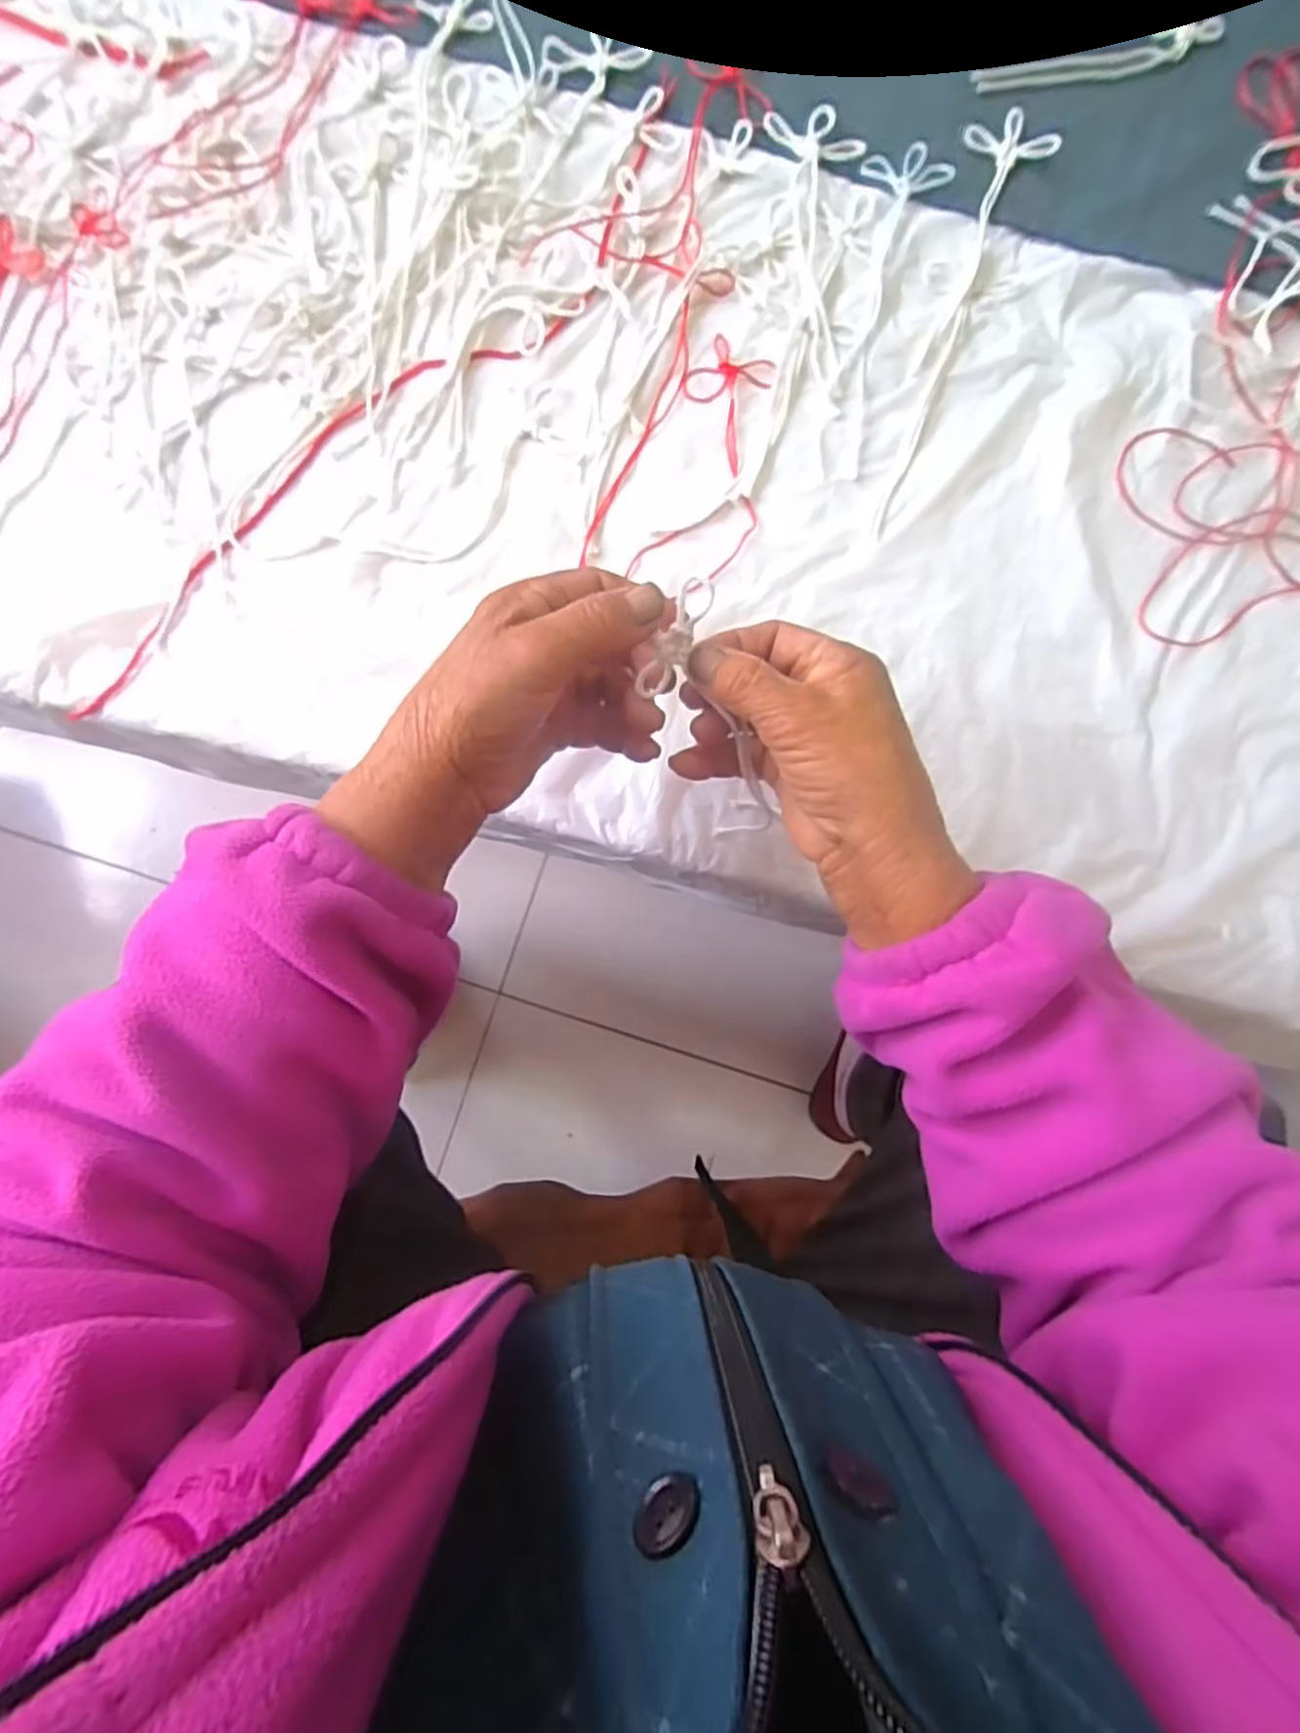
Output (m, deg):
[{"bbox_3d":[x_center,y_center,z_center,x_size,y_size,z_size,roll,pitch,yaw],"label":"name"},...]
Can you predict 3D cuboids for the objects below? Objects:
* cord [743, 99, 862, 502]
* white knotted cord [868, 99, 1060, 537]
[{"bbox_3d":[0.087,-0.323,0.416,0.051,0.005,0.232,4,86,-2],"label":"cord"},{"bbox_3d":[0.169,-0.316,0.419,0.048,0.008,0.272,22,85,-1],"label":"white knotted cord"}]

